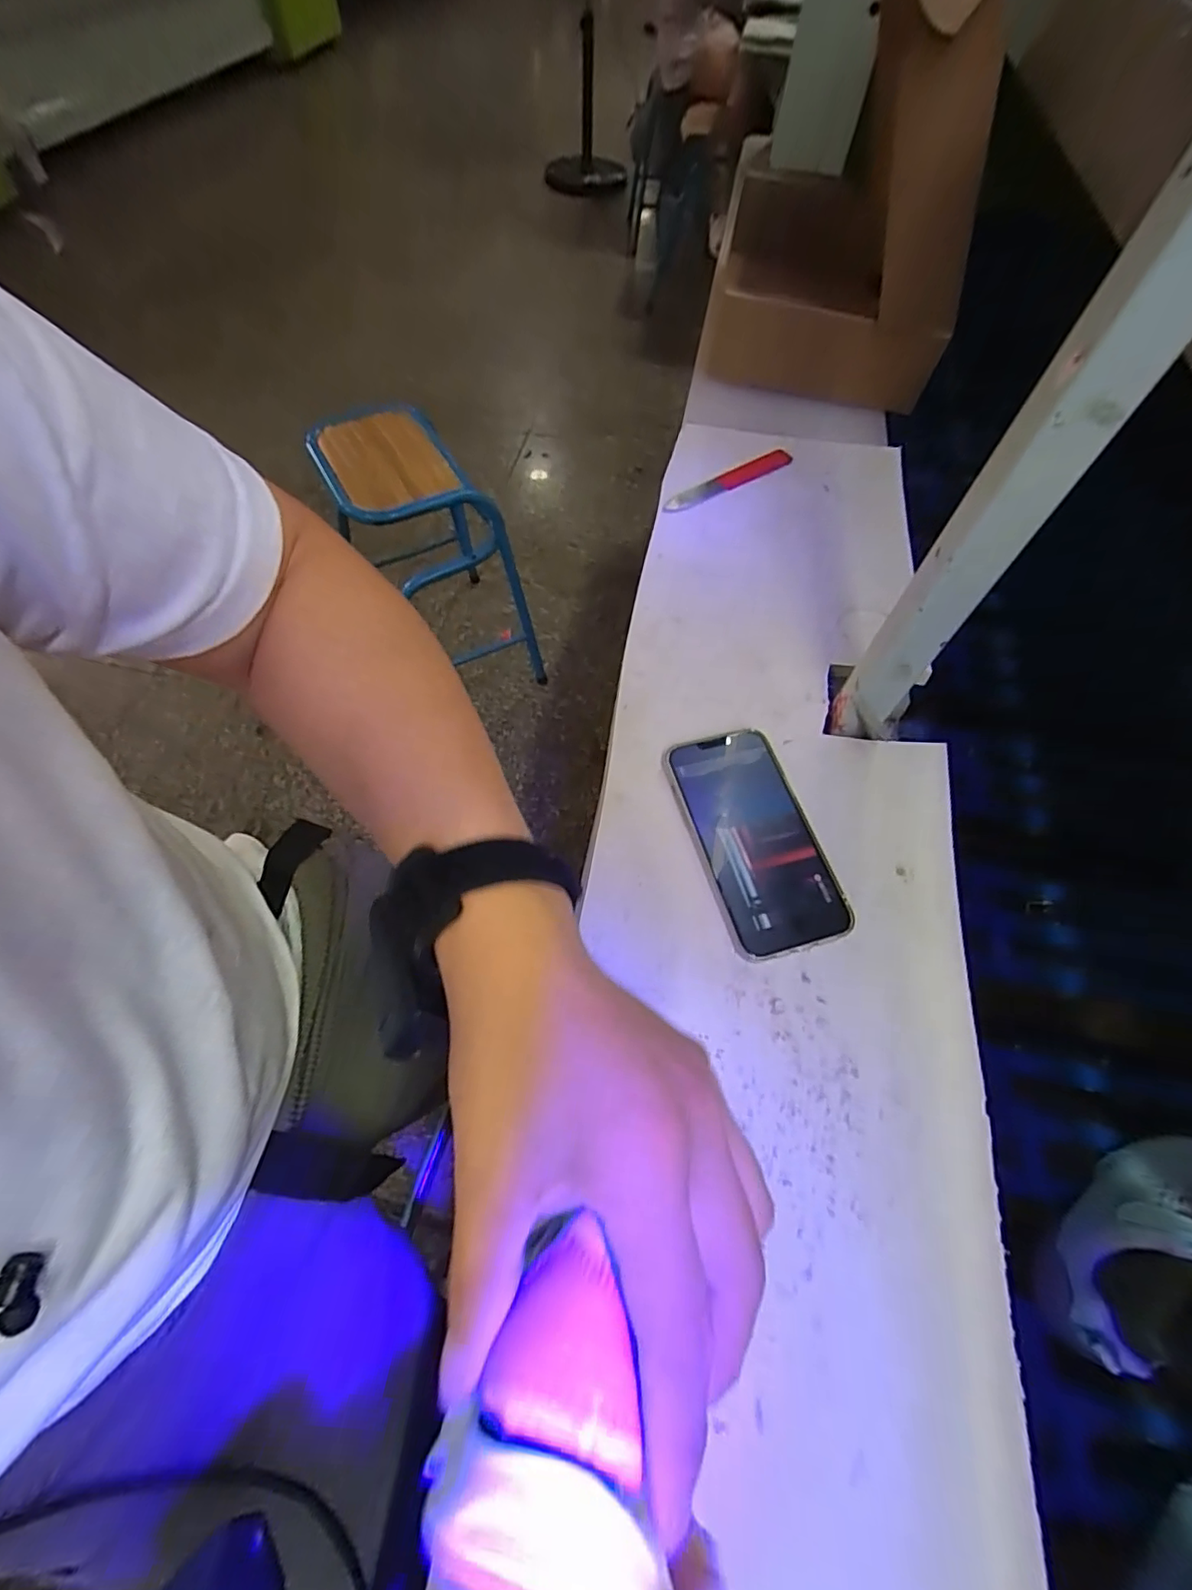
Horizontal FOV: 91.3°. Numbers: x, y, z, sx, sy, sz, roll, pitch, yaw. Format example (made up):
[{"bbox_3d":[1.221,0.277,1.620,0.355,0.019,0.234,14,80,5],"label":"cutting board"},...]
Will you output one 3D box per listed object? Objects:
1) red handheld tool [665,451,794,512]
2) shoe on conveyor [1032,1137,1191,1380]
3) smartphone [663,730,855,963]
[{"bbox_3d":[0.135,-0.325,0.603,0.162,0.005,0.022,-30,66,-17],"label":"red handheld tool"},{"bbox_3d":[0.325,0.258,0.335,0.172,0.077,0.065,-23,64,-14],"label":"shoe on conveyor"},{"bbox_3d":[0.110,0.028,0.406,0.083,0.016,0.160,-13,62,-8],"label":"smartphone"}]

